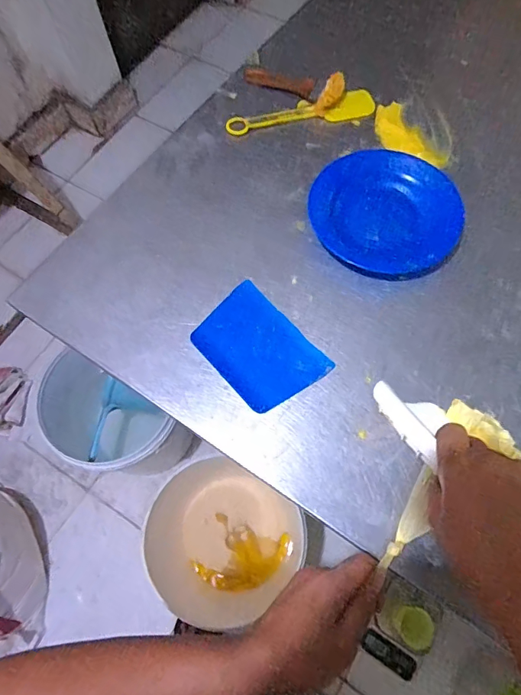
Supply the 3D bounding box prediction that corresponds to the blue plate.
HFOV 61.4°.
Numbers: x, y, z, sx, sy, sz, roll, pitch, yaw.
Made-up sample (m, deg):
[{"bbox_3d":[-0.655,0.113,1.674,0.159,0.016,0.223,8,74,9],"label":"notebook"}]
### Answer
[{"bbox_3d":[0.140,-0.153,0.493,0.160,0.031,0.141,23,70,11],"label":"blue plate"}]

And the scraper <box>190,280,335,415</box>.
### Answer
[{"bbox_3d":[-0.004,0.000,0.448,0.091,0.004,0.128,-38,74,-17],"label":"scraper"}]

